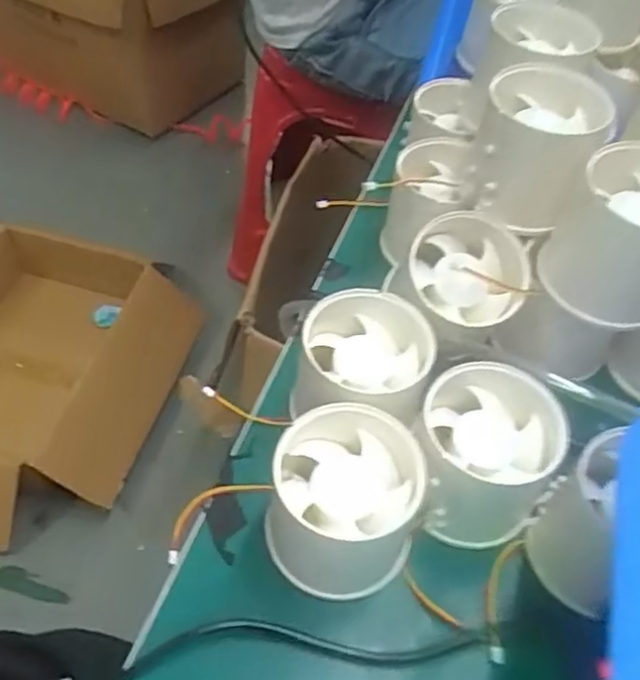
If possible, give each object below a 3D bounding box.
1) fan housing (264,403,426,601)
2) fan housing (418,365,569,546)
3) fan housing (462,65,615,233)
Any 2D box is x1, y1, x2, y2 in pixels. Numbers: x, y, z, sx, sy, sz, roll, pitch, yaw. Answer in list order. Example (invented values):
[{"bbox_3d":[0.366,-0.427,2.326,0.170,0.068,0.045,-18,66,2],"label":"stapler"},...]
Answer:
[{"bbox_3d":[0.008,0.060,0.255,0.053,0.049,0.051,8,52,1],"label":"fan housing"},{"bbox_3d":[0.063,0.045,0.268,0.052,0.046,0.053,3,52,-3],"label":"fan housing"},{"bbox_3d":[0.092,-0.080,0.306,0.047,0.059,0.051,20,53,10],"label":"fan housing"}]

